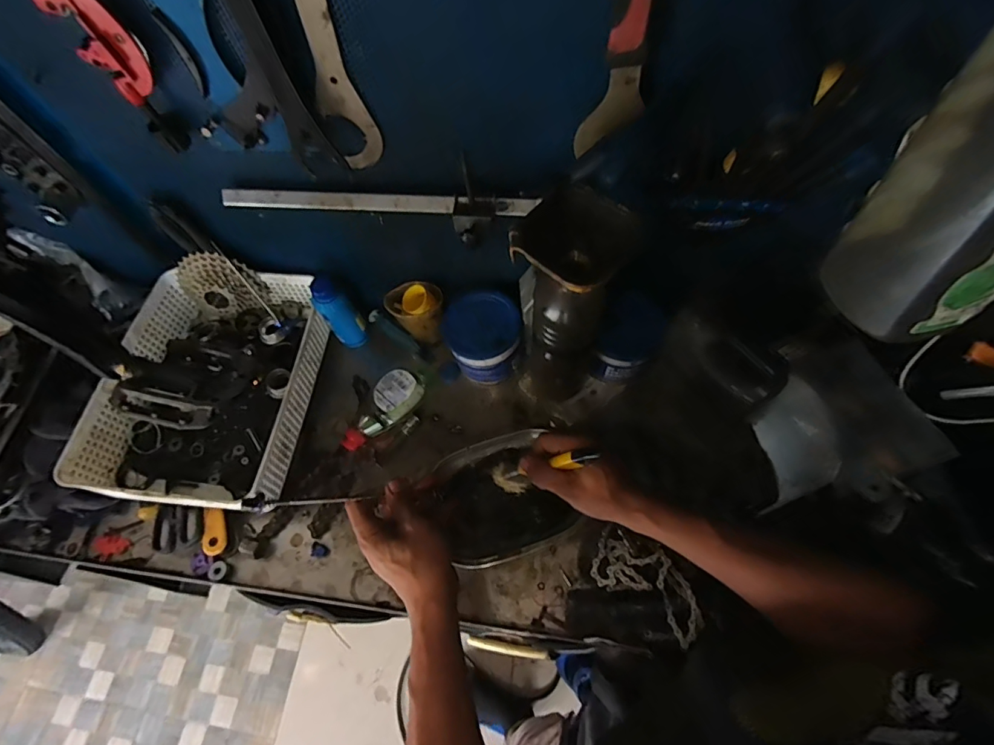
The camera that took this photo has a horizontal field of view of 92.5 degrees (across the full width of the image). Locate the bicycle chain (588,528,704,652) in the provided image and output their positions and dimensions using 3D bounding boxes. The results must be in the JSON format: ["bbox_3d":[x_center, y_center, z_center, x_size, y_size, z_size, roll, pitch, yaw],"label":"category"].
[{"bbox_3d":[0.174,0.242,0.553,0.132,0.018,0.069,32,71,20],"label":"bicycle chain"}]

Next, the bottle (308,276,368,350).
[{"bbox_3d":[-0.228,-0.085,0.697,0.050,0.146,0.033,-35,64,-10],"label":"bottle"}]

